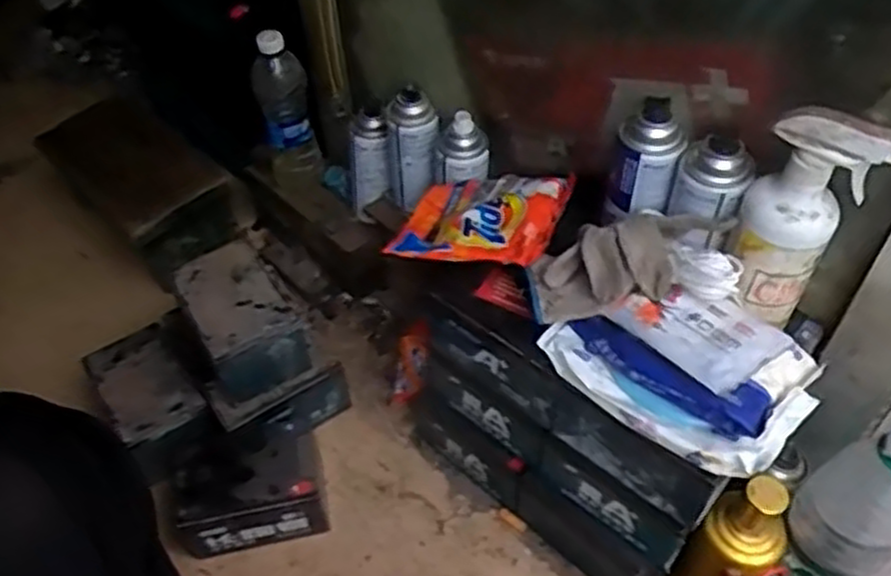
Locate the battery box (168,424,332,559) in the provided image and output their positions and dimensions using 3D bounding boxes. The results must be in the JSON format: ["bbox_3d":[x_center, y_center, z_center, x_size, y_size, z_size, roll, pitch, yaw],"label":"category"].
[{"bbox_3d":[-0.212,0.223,0.869,0.155,0.102,0.108,-8,54,-7],"label":"battery box"}]

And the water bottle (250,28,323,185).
[{"bbox_3d":[-0.203,-0.219,0.987,0.066,0.203,0.057,-12,51,-8],"label":"water bottle"}]

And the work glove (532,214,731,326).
[{"bbox_3d":[0.151,-0.028,0.655,0.171,0.040,0.079,-24,52,19],"label":"work glove"}]

